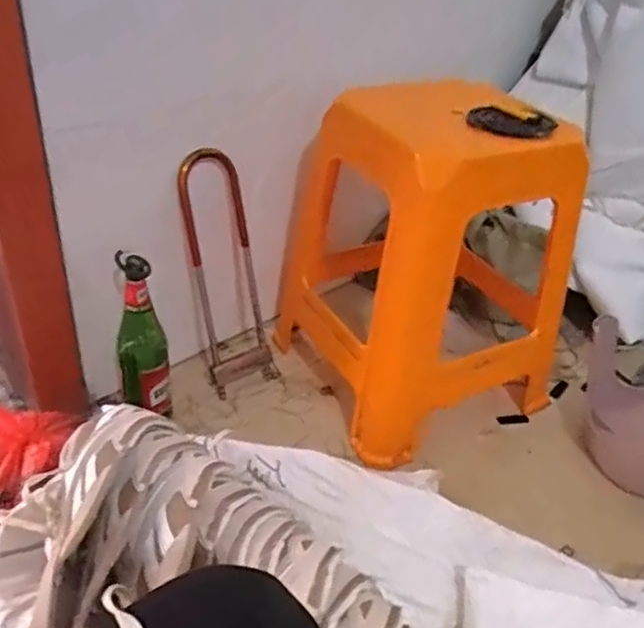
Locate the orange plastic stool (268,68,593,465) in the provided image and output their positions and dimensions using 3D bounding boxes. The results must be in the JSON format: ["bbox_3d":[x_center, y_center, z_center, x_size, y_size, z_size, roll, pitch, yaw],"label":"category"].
[{"bbox_3d":[0.161,-0.095,1.041,0.348,0.452,0.387,-11,38,-22],"label":"orange plastic stool"}]

